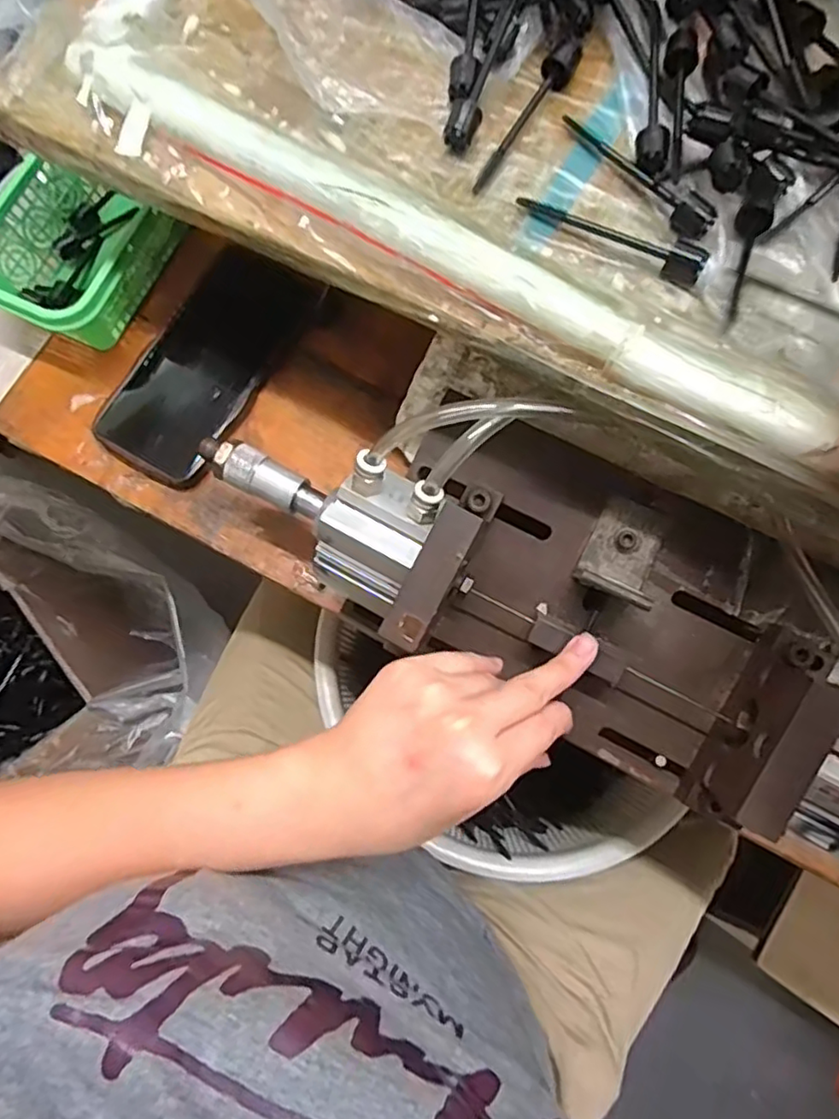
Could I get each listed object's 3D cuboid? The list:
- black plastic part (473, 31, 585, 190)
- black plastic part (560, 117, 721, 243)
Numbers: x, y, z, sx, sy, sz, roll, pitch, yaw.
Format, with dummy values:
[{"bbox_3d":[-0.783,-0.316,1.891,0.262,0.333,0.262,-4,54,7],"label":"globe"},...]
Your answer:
[{"bbox_3d":[0.053,-0.213,0.297,0.012,0.013,0.098,31,79,8],"label":"black plastic part"},{"bbox_3d":[0.101,-0.180,0.289,0.012,0.015,0.088,-35,78,-7],"label":"black plastic part"}]

